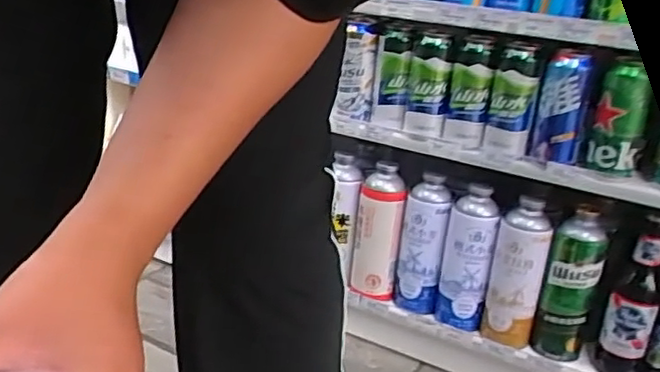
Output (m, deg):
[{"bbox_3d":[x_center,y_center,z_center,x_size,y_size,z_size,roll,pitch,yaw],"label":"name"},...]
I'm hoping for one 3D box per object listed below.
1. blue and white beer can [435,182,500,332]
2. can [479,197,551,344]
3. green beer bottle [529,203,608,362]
[{"bbox_3d":[0.232,0.119,1.069,0.078,0.230,0.081,10,23,14],"label":"blue and white beer can"},{"bbox_3d":[0.302,0.140,1.028,0.083,0.226,0.096,12,25,20],"label":"can"},{"bbox_3d":[0.378,0.162,1.002,0.081,0.237,0.074,12,25,19],"label":"green beer bottle"}]

